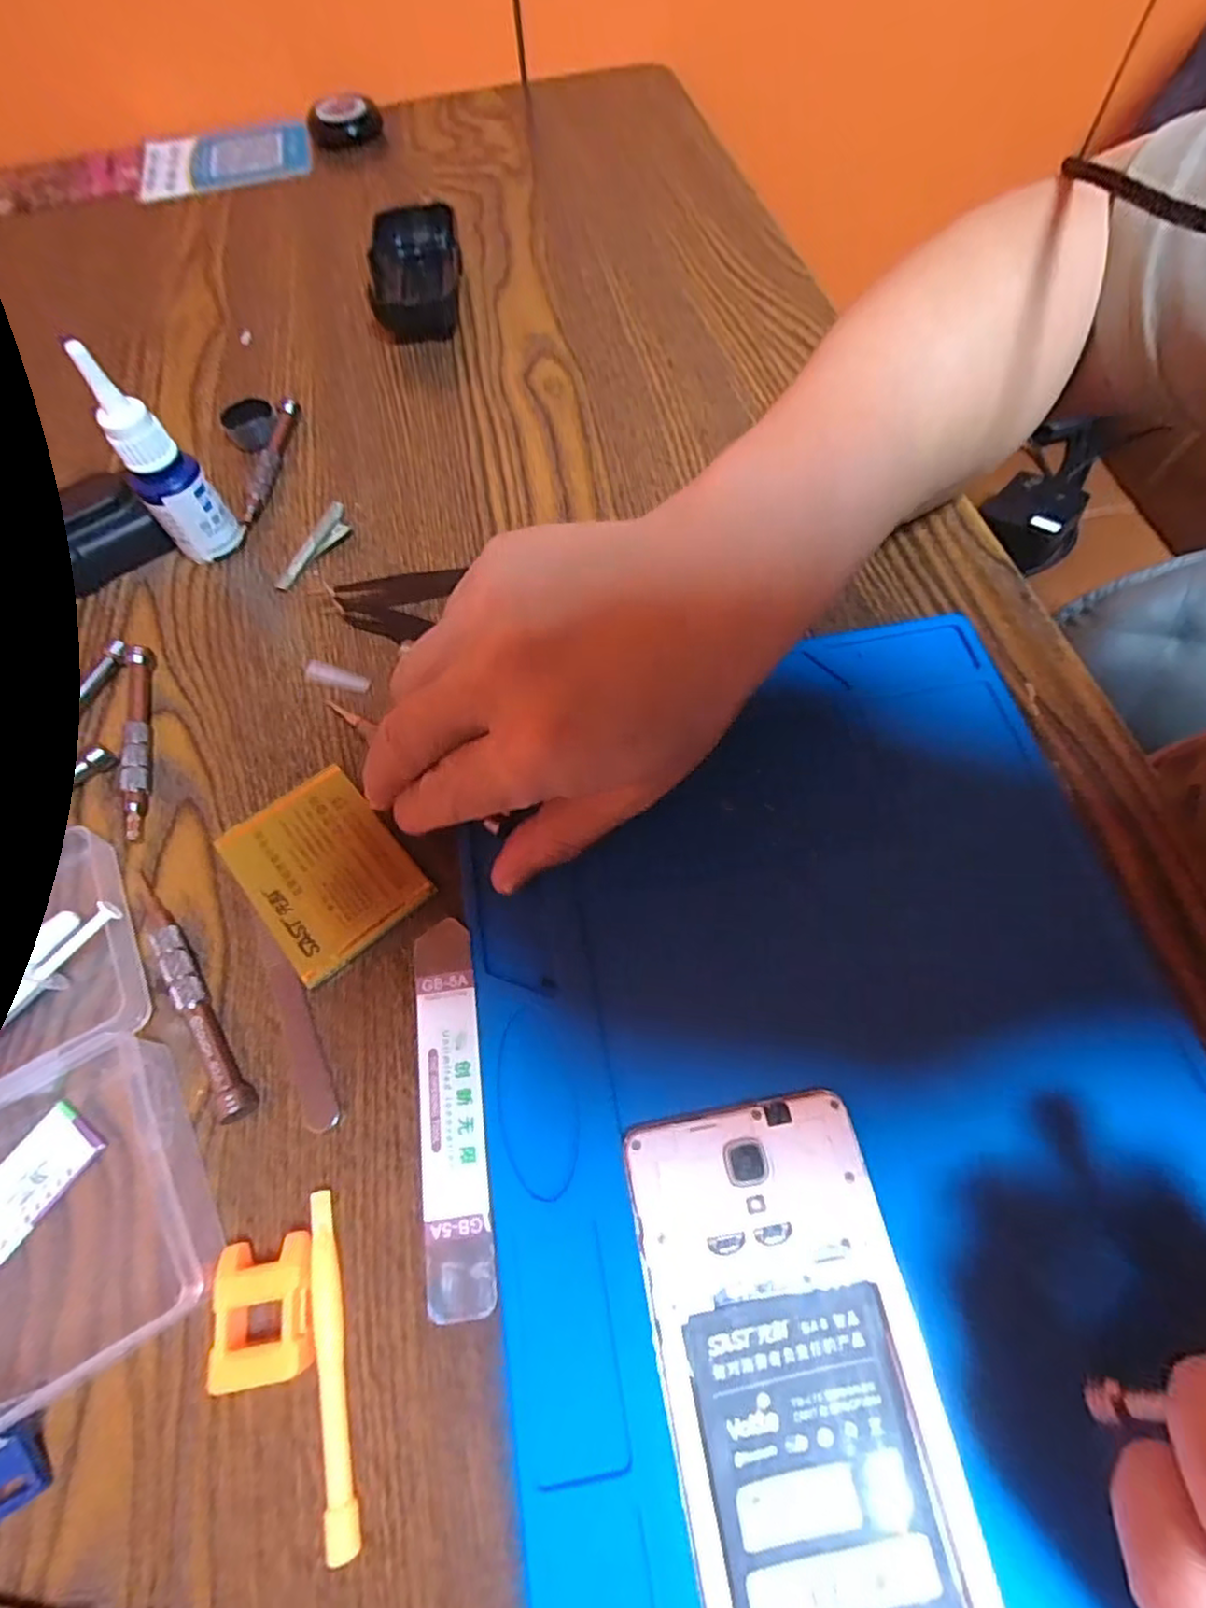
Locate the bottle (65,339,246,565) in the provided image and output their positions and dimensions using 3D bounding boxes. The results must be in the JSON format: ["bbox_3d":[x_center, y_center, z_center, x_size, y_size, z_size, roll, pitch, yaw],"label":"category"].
[{"bbox_3d":[-0.197,-0.149,0.301,0.025,0.089,0.026,10,65,8],"label":"bottle"}]

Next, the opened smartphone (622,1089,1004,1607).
[{"bbox_3d":[0.051,0.158,0.180,0.070,0.010,0.139,-12,64,-3],"label":"opened smartphone"}]

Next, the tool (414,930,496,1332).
[{"bbox_3d":[-0.050,0.097,0.218,0.021,0.005,0.115,-9,64,-1],"label":"tool"}]

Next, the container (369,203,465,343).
[{"bbox_3d":[-0.117,-0.335,0.426,0.053,0.028,0.115,-9,64,-2],"label":"container"}]

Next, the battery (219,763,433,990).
[{"bbox_3d":[-0.107,0.024,0.257,0.055,0.006,0.076,-38,68,-15],"label":"battery"}]

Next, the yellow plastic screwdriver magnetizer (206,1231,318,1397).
[{"bbox_3d":[-0.096,0.144,0.193,0.026,0.014,0.034,-7,64,0],"label":"yellow plastic screwdriver magnetizer"}]

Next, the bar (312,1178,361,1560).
[{"bbox_3d":[-0.076,0.156,0.190,0.008,0.007,0.083,-15,64,-4],"label":"bar"}]

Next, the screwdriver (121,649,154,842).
[{"bbox_3d":[-0.199,-0.031,0.287,0.009,0.010,0.100,-18,64,-6],"label":"screwdriver"}]

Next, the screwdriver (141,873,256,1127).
[{"bbox_3d":[-0.145,0.065,0.237,0.011,0.010,0.101,-34,67,-13],"label":"screwdriver"}]

